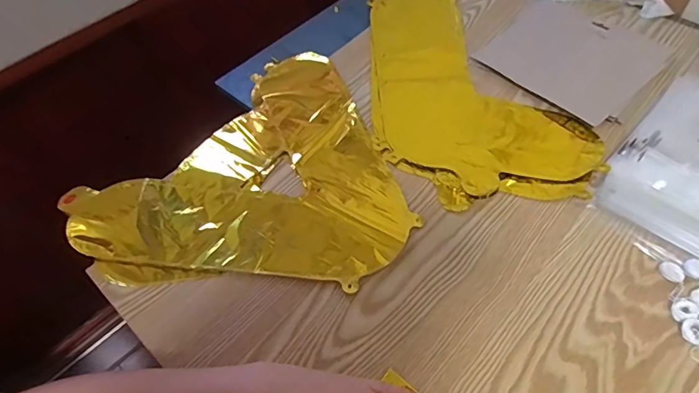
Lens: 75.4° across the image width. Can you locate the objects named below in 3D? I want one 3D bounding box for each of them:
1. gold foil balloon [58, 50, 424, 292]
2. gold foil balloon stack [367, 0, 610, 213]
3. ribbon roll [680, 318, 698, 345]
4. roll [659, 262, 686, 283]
[{"bbox_3d":[-0.144,-0.029,0.538,0.350,0.014,0.360,-20,55,-9],"label":"gold foil balloon"},{"bbox_3d":[0.135,-0.165,0.613,0.233,0.009,0.429,-12,54,-3],"label":"gold foil balloon stack"},{"bbox_3d":[0.301,0.118,0.395,0.018,0.006,0.021,3,55,7],"label":"ribbon roll"},{"bbox_3d":[0.307,0.071,0.430,0.017,0.004,0.021,-36,59,-19],"label":"roll"}]

